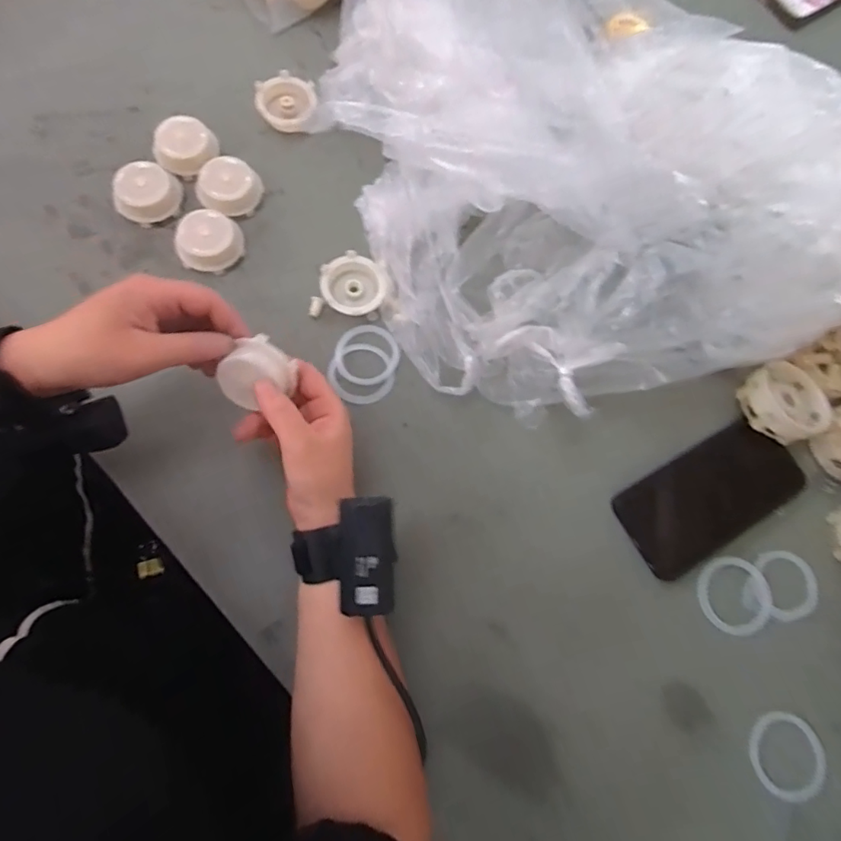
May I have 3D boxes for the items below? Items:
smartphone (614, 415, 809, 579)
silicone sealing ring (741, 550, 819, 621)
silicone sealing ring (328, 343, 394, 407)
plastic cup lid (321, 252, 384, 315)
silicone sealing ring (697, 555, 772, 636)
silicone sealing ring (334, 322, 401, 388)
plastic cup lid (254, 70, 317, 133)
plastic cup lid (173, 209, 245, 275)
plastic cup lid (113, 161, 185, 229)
[{"bbox_3d":[0.242,0.063,0.435,0.157,0.011,0.076,-26,76,-13],"label":"smartphone"},{"bbox_3d":[0.298,0.135,0.426,0.062,0.007,0.056,20,74,-1],"label":"silicone sealing ring"},{"bbox_3d":[-0.049,-0.040,0.435,0.052,0.004,0.052,1,75,-6],"label":"silicone sealing ring"},{"bbox_3d":[-0.058,-0.117,0.445,0.052,0.016,0.050,1,75,-6],"label":"plastic cup lid"},{"bbox_3d":[0.253,0.141,0.419,0.059,0.006,0.060,1,75,-6],"label":"silicone sealing ring"},{"bbox_3d":[-0.046,-0.055,0.436,0.054,0.004,0.052,1,75,-6],"label":"silicone sealing ring"},{"bbox_3d":[-0.127,-0.298,0.484,0.050,0.017,0.055,1,75,-6],"label":"plastic cup lid"},{"bbox_3d":[-0.176,-0.149,0.436,0.048,0.029,0.044,1,75,-6],"label":"plastic cup lid"},{"bbox_3d":[-0.233,-0.193,0.442,0.054,0.021,0.046,-35,82,-13],"label":"plastic cup lid"}]

